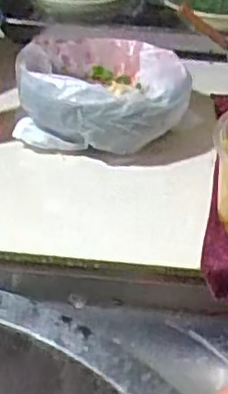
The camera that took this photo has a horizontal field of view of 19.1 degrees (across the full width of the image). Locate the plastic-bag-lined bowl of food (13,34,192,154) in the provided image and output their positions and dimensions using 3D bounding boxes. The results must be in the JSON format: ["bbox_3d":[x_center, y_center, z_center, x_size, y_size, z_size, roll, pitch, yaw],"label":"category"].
[{"bbox_3d":[-0.011,-0.118,0.753,0.182,0.085,0.180,0,36,1],"label":"plastic-bag-lined bowl of food"}]

